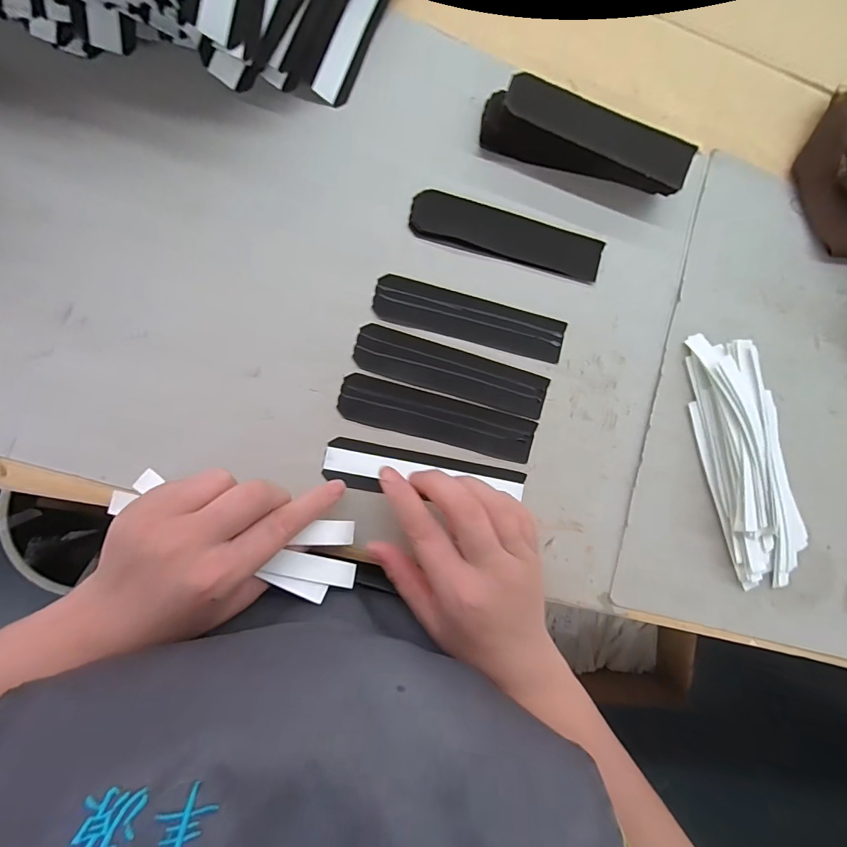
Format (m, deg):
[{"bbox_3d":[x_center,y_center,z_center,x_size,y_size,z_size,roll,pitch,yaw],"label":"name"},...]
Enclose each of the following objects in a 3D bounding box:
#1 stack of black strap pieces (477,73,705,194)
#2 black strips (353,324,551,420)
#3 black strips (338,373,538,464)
[{"bbox_3d":[0.117,-0.199,0.307,0.147,0.026,0.045,17,87,-8],"label":"stack of black strap pieces"},{"bbox_3d":[0.022,-0.037,0.305,0.138,0.005,0.033,15,87,-8],"label":"black strips"},{"bbox_3d":[0.012,-0.003,0.303,0.139,0.005,0.033,14,87,-8],"label":"black strips"}]

